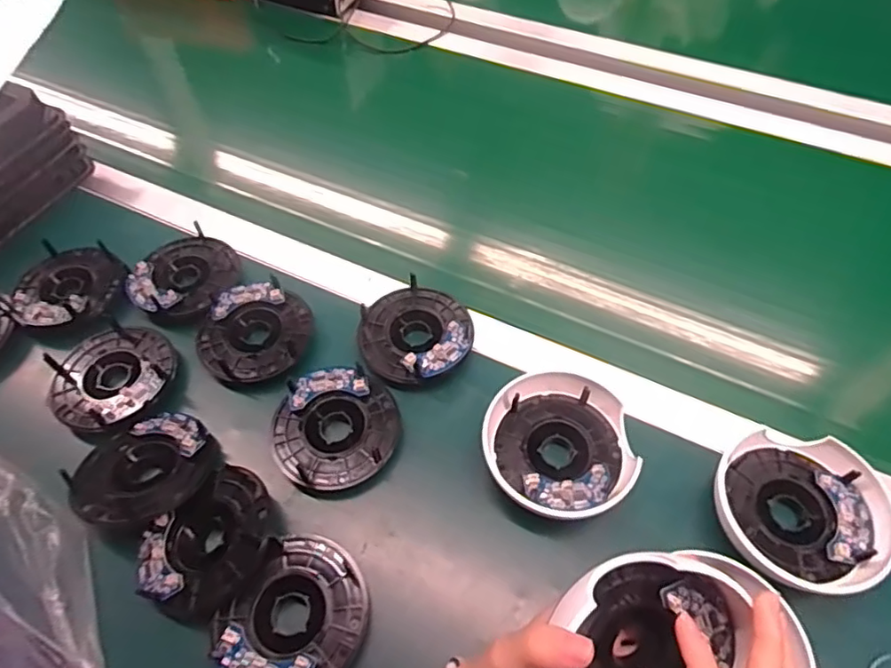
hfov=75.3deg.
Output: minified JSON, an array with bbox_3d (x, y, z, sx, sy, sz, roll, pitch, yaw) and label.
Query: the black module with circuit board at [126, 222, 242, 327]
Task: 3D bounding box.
[{"bbox_3d":[-0.252,-0.057,0.560,0.097,0.028,0.100,36,64,23],"label":"black module with circuit board"}]

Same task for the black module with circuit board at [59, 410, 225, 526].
[{"bbox_3d":[-0.232,0.101,0.442,0.102,0.022,0.086,-25,58,-15],"label":"black module with circuit board"}]

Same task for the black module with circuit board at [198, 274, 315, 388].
[{"bbox_3d":[-0.173,-0.003,0.521,0.096,0.021,0.096,1,55,3],"label":"black module with circuit board"}]

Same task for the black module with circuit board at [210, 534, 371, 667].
[{"bbox_3d":[-0.100,0.196,0.395,0.085,0.032,0.100,34,63,23],"label":"black module with circuit board"}]

